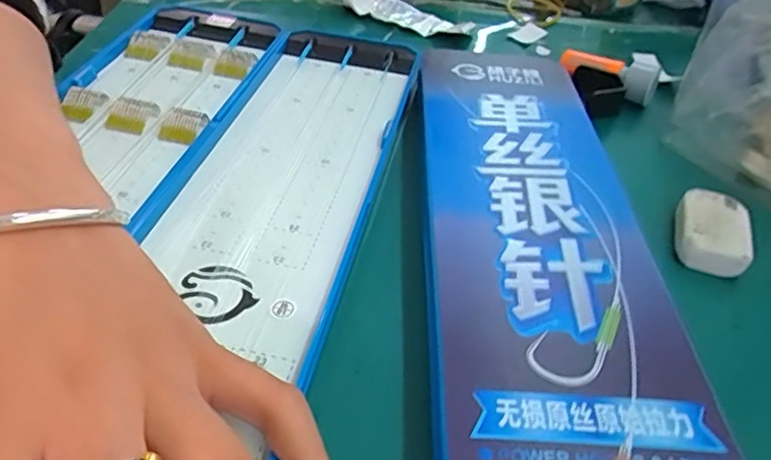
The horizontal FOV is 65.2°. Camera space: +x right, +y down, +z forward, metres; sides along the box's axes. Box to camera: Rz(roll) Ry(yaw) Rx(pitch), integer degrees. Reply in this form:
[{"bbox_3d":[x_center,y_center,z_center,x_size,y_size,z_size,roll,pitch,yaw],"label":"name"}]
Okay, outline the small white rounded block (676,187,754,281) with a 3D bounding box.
[{"bbox_3d":[0.151,0.002,0.281,0.029,0.018,0.046,19,44,14],"label":"small white rounded block"}]

